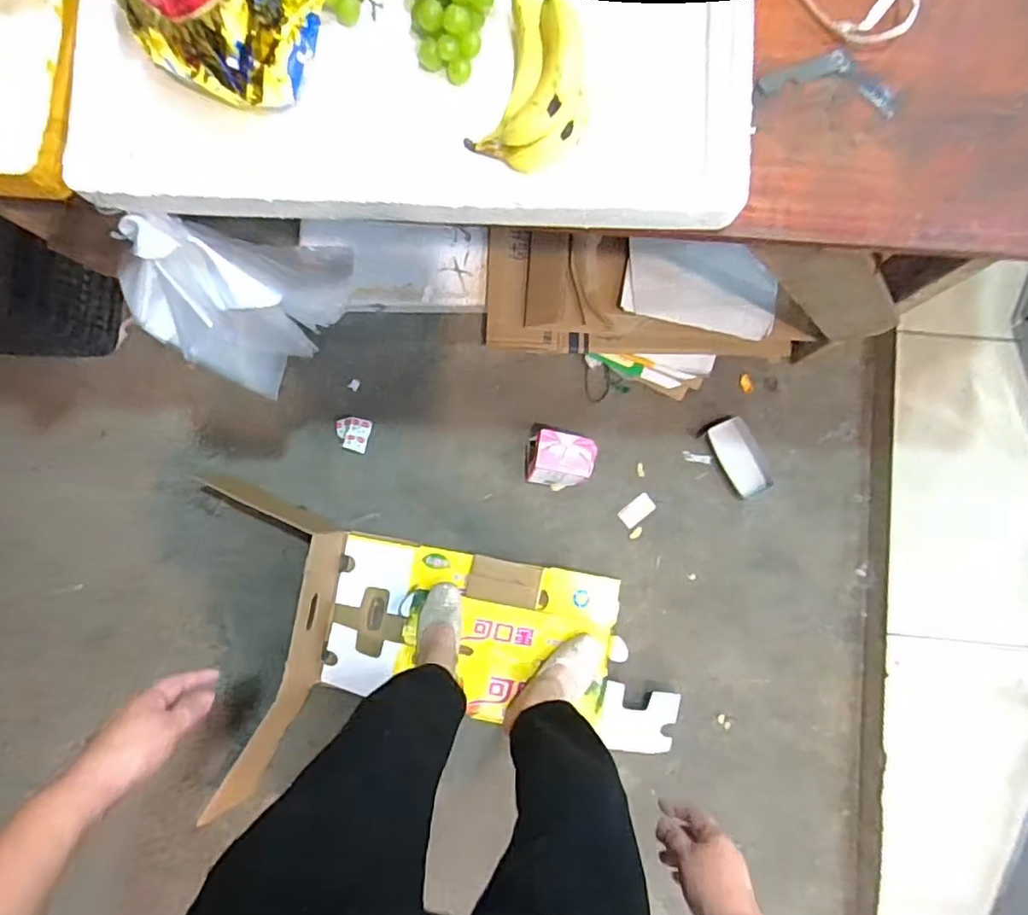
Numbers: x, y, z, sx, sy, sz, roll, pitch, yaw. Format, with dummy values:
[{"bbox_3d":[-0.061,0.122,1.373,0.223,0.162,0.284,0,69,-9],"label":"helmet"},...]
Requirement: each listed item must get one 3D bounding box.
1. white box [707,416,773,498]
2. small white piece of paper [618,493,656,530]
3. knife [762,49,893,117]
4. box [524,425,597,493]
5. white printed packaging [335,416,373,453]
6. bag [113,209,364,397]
[{"bbox_3d":[0.472,-0.001,1.245,0.086,0.035,0.162,-29,88,0],"label":"white box"},{"bbox_3d":[0.260,0.112,1.262,0.075,0.008,0.045,-38,88,-1],"label":"small white piece of paper"},{"bbox_3d":[0.295,-0.354,0.559,0.121,0.009,0.054,17,88,1],"label":"knife"},{"bbox_3d":[0.092,0.005,1.234,0.139,0.104,0.116,15,88,1],"label":"box"},{"bbox_3d":[-0.350,-0.052,1.295,0.074,0.014,0.070,13,87,5],"label":"white printed packaging"},{"bbox_3d":[-0.326,-0.204,0.748,0.224,0.333,0.106,-35,88,0],"label":"bag"}]

